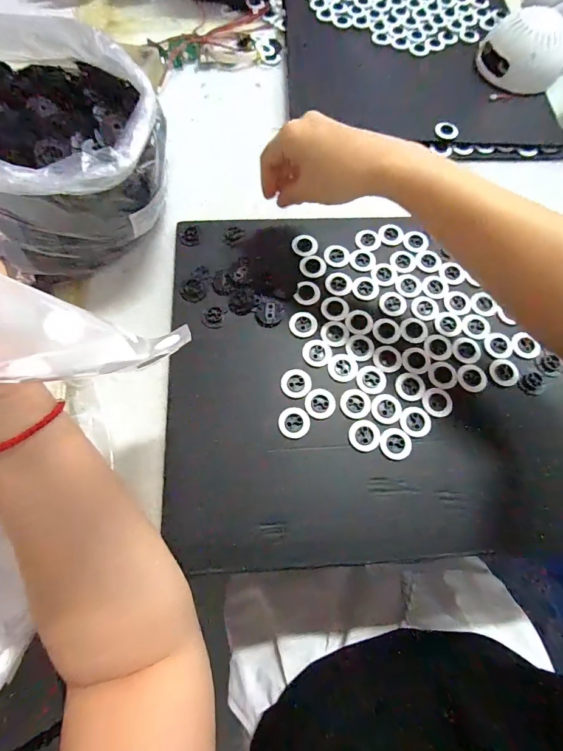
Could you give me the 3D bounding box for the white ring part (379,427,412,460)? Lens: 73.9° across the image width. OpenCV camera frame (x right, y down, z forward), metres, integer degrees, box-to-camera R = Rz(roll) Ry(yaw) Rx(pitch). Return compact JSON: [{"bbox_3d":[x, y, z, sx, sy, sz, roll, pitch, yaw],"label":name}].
[{"bbox_3d":[0.105,0.062,0.342,0.028,0.004,0.028,1,71,-2],"label":"white ring part"}]

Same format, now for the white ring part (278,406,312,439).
[{"bbox_3d":[0.012,0.043,0.347,0.029,0.004,0.028,1,71,-2],"label":"white ring part"}]

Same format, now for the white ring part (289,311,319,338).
[{"bbox_3d":[0.023,-0.053,0.382,0.029,0.004,0.029,1,71,-2],"label":"white ring part"}]

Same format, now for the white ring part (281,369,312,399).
[{"bbox_3d":[0.015,0.007,0.359,0.028,0.004,0.029,1,71,-2],"label":"white ring part"}]

